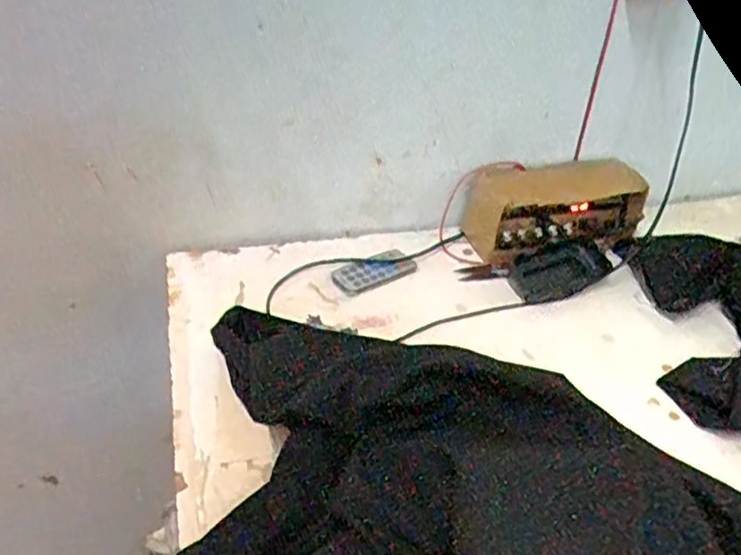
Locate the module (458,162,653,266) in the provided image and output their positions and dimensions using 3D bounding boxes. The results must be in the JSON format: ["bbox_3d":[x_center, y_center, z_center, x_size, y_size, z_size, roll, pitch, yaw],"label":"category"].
[{"bbox_3d":[0.196,-0.069,0.693,0.189,0.071,0.078,-8,36,-15],"label":"module"}]

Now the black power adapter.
[{"bbox_3d":[0.185,-0.008,0.651,0.106,0.024,0.055,-17,40,-26],"label":"black power adapter"}]

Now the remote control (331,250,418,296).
[{"bbox_3d":[0.004,-0.005,0.647,0.084,0.009,0.041,-21,41,-30],"label":"remote control"}]

